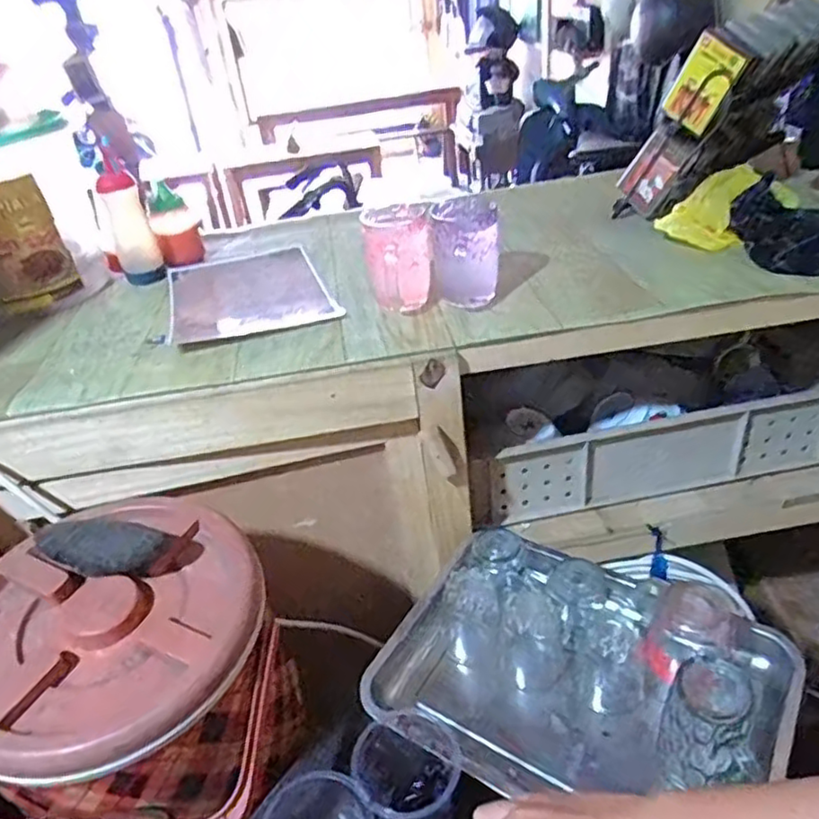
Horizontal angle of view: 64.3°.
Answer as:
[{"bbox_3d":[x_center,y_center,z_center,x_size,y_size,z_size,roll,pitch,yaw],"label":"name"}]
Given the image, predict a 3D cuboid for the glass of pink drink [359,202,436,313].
[{"bbox_3d":[-0.010,-0.183,0.793,0.081,0.112,0.081,-6,36,1],"label":"glass of pink drink"}]

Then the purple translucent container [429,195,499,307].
[{"bbox_3d":[0.067,-0.184,0.778,0.076,0.114,0.082,-3,36,5],"label":"purple translucent container"}]

